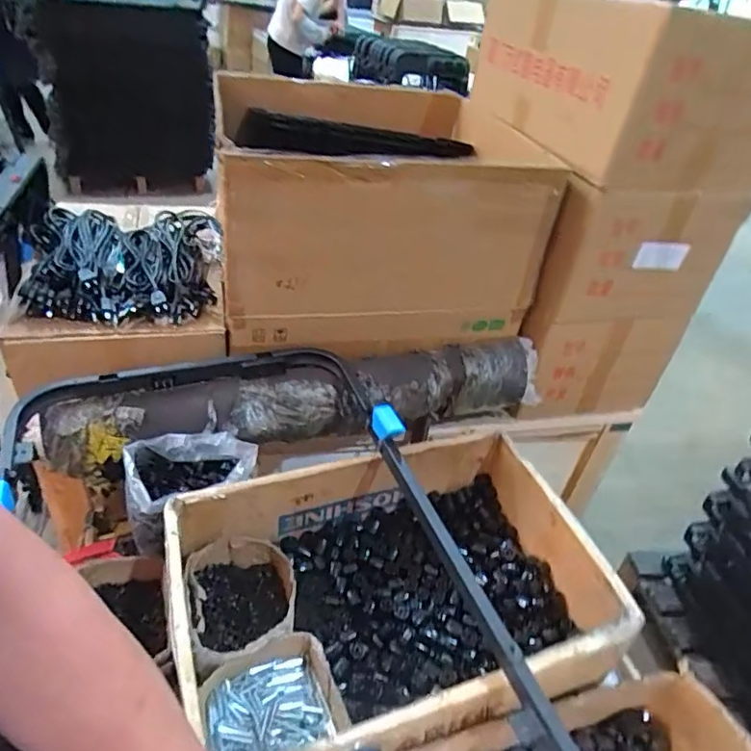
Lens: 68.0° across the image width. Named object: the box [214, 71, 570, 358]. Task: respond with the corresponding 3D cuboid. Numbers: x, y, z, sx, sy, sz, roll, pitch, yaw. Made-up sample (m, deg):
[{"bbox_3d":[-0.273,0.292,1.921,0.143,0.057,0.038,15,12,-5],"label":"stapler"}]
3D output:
[{"bbox_3d":[-0.050,-0.376,1.161,0.557,0.382,0.625,-5,39,-17],"label":"box"}]

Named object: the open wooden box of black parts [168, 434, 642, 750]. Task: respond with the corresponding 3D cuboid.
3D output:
[{"bbox_3d":[0.015,0.293,0.735,0.538,0.160,0.372,-5,39,-17],"label":"open wooden box of black parts"}]

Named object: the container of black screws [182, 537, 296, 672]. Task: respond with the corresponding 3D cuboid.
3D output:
[{"bbox_3d":[-0.178,0.304,0.750,0.137,0.059,0.167,-6,39,-18],"label":"container of black screws"}]

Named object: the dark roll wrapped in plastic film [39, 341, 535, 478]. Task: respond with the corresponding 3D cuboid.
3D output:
[{"bbox_3d":[-0.088,0.048,0.968,0.845,0.123,0.120,-9,40,-20],"label":"dark roll wrapped in plastic film"}]

